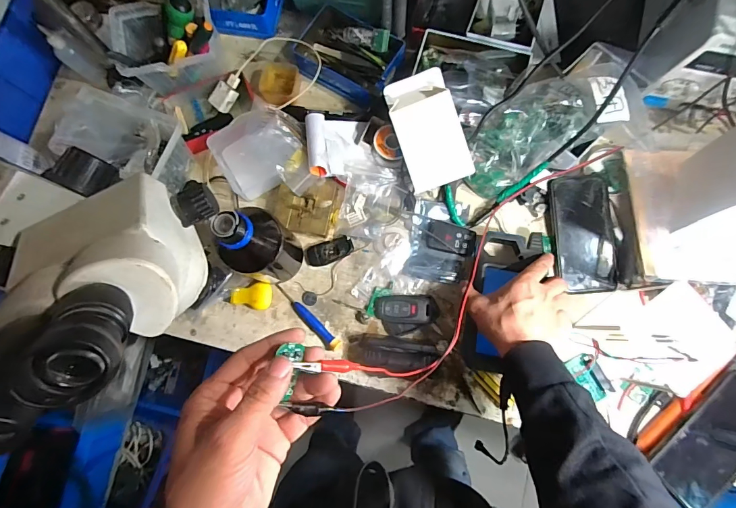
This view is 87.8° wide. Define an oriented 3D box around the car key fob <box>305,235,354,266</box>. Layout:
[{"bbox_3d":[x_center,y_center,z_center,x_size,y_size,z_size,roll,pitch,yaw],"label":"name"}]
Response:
[{"bbox_3d":[-0.056,-0.004,0.550,0.069,0.008,0.031,-23,80,-1],"label":"car key fob"}]

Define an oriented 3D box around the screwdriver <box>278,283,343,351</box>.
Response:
[{"bbox_3d":[-0.085,0.090,0.533,0.123,0.015,0.017,41,84,8],"label":"screwdriver"}]

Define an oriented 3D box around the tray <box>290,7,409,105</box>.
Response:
[{"bbox_3d":[-0.029,-0.297,0.578,0.158,0.048,0.114,31,83,7],"label":"tray"}]

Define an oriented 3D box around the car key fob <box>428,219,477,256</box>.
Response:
[{"bbox_3d":[0.117,-0.023,0.535,0.067,0.015,0.039,18,82,5],"label":"car key fob"}]

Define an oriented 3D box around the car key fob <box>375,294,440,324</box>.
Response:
[{"bbox_3d":[0.054,0.075,0.524,0.085,0.016,0.040,1,80,3],"label":"car key fob"}]

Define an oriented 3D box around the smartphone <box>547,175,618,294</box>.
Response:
[{"bbox_3d":[0.293,-0.028,0.517,0.078,0.016,0.157,-5,80,2],"label":"smartphone"}]

